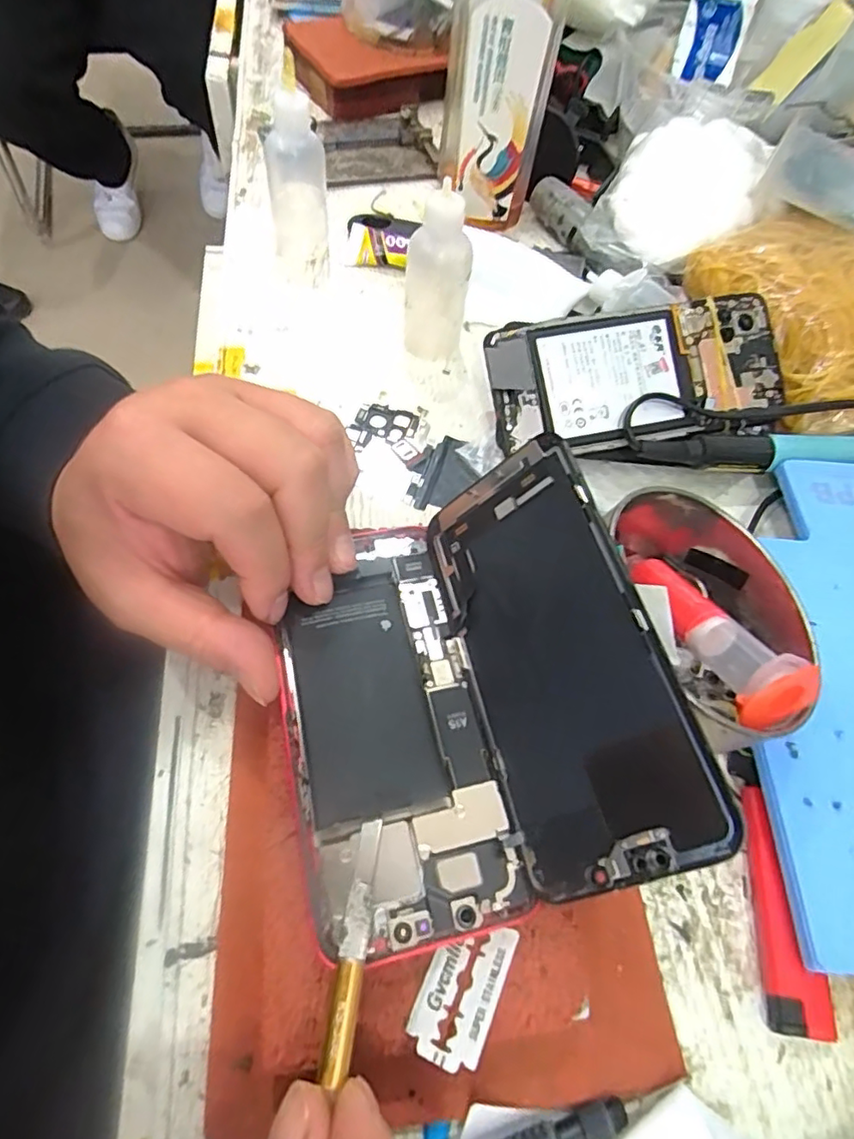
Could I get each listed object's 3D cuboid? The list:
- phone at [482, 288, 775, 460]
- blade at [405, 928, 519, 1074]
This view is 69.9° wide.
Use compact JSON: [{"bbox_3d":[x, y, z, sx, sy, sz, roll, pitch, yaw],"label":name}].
[{"bbox_3d":[0.110,-0.101,0.319,0.152,0.008,0.071,-8,90,-4],"label":"phone"},{"bbox_3d":[0.011,0.124,0.181,0.024,0.004,0.038,24,60,6],"label":"blade"}]

